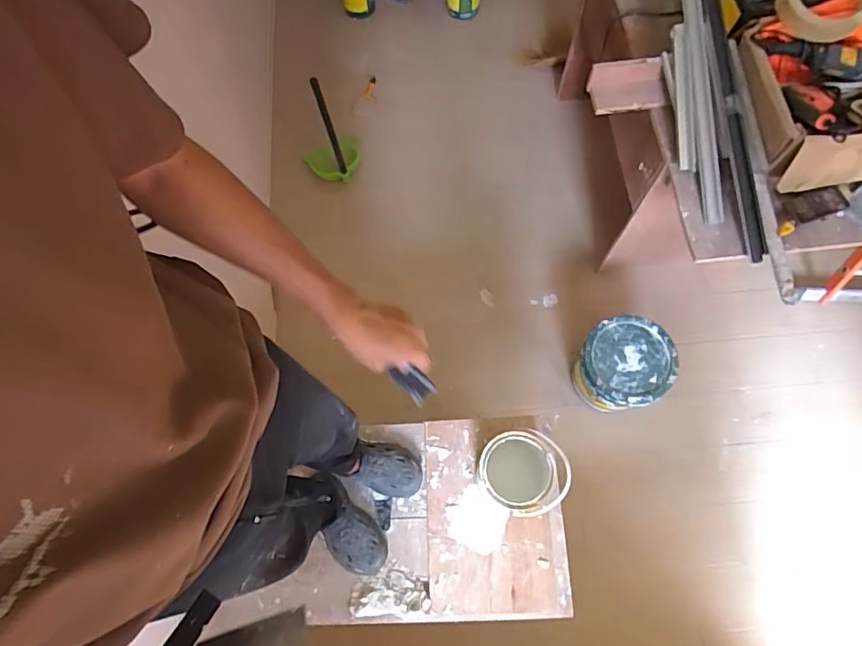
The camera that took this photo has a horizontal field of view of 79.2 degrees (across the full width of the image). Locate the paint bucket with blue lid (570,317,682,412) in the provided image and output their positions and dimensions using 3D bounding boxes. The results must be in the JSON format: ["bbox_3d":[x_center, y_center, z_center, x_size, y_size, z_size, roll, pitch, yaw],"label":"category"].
[{"bbox_3d":[0.658,0.163,1.824,0.298,0.294,0.281,-1,71,2],"label":"paint bucket with blue lid"}]

